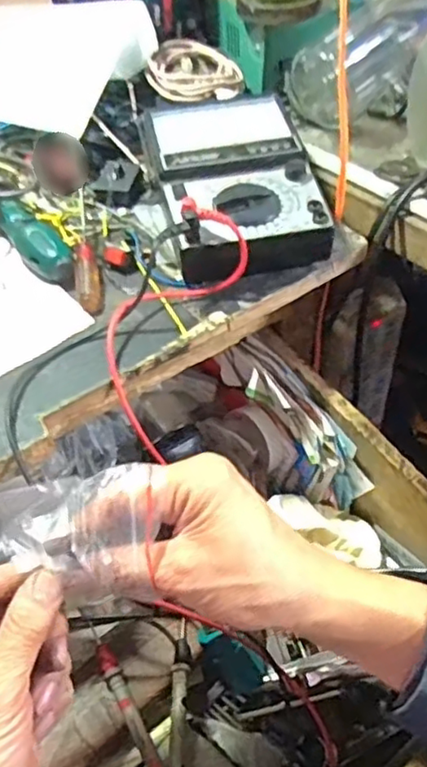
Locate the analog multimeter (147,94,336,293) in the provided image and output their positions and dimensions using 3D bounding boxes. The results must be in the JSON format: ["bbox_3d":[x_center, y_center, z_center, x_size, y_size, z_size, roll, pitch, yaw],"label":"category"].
[{"bbox_3d":[0.015,-0.149,0.481,0.111,0.055,0.178,-9,48,-7],"label":"analog multimeter"}]

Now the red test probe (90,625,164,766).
[{"bbox_3d":[-0.048,0.219,0.406,0.012,0.016,0.139,-23,51,-18],"label":"red test probe"}]

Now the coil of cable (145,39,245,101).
[{"bbox_3d":[-0.017,-0.292,0.600,0.086,0.025,0.091,-1,47,1],"label":"coil of cable"}]

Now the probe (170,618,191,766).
[{"bbox_3d":[-0.022,0.217,0.403,0.011,0.015,0.141,-1,47,1],"label":"probe"}]

